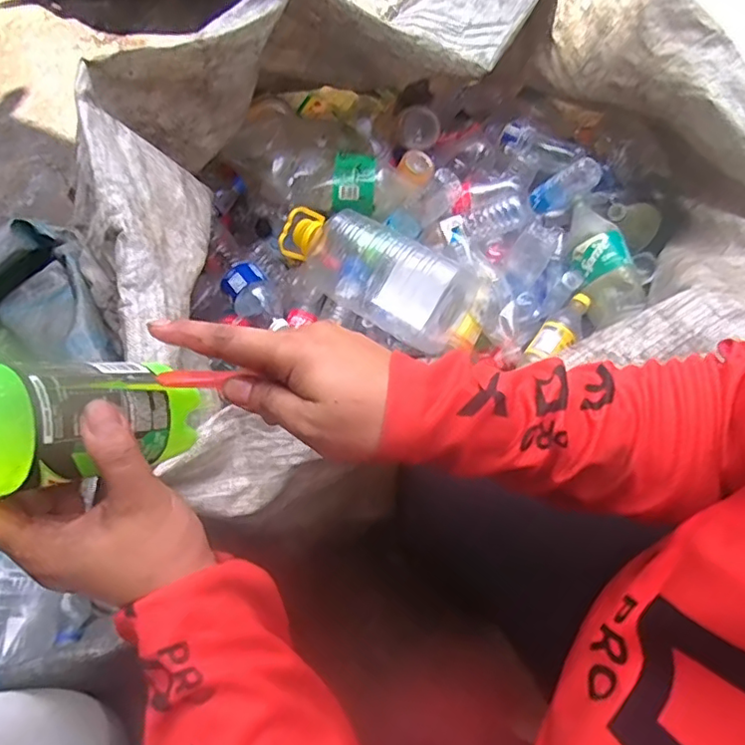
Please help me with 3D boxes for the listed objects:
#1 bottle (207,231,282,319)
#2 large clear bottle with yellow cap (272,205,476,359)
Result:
[{"bbox_3d":[-0.224,-0.158,0.961,0.074,0.060,0.201,-35,66,-15],"label":"bottle"},{"bbox_3d":[0.003,-0.161,0.929,0.309,0.154,0.136,31,67,17],"label":"large clear bottle with yellow cap"}]

